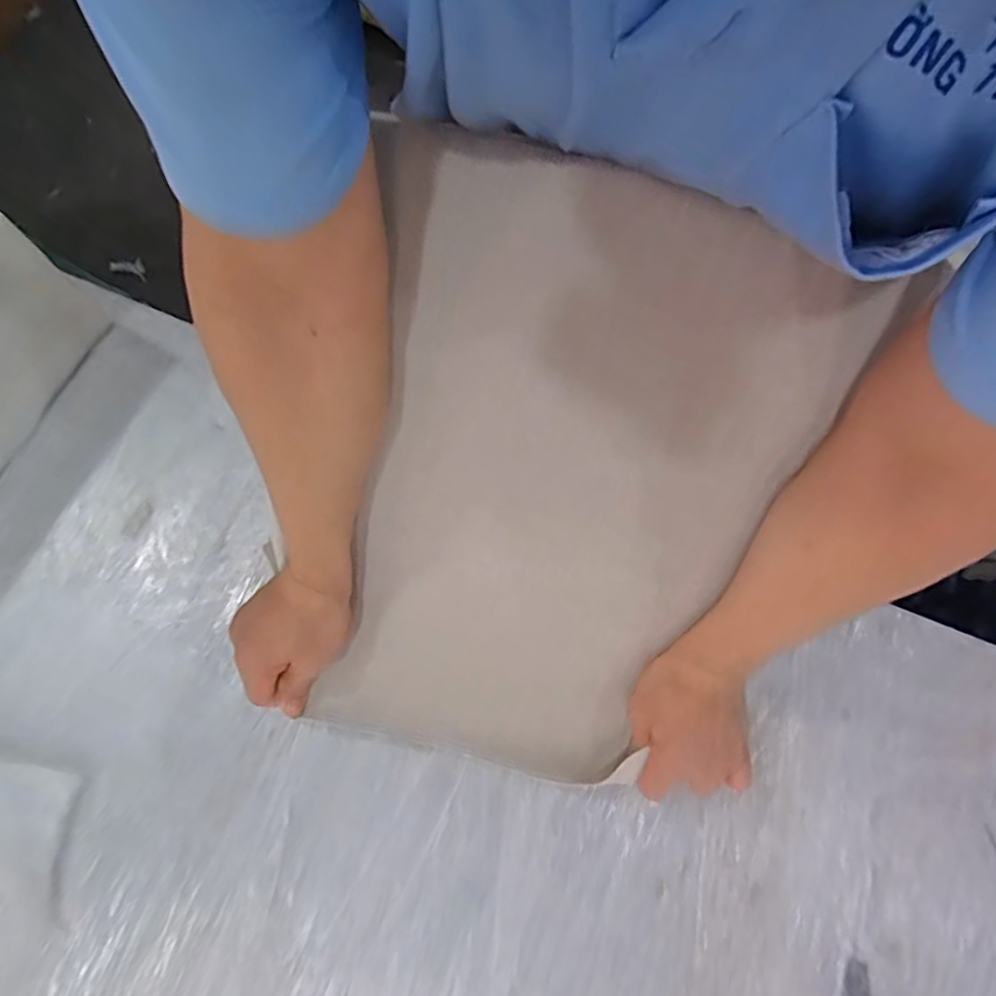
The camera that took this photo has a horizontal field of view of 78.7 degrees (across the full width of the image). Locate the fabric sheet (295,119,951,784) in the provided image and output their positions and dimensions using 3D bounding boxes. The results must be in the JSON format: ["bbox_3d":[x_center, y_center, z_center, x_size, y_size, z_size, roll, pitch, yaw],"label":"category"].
[{"bbox_3d":[0.034,0.019,0.425,0.276,0.435,0.047,17,30,2],"label":"fabric sheet"}]

